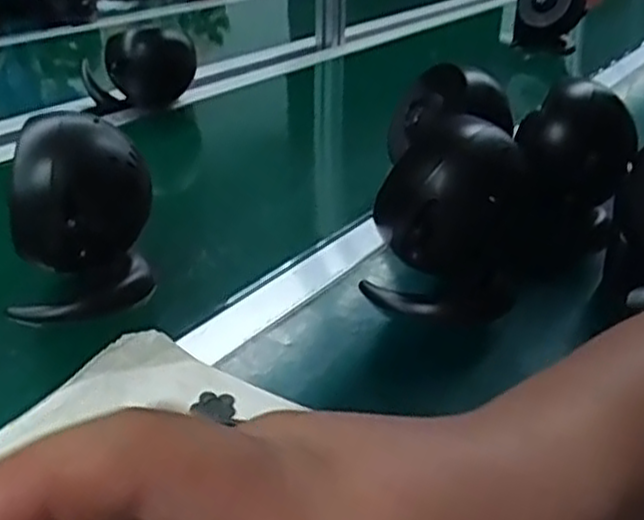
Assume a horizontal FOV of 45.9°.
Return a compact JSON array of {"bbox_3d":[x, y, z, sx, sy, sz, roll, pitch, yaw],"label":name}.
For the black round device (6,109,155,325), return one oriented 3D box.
[{"bbox_3d":[-0.175,-0.033,0.555,0.088,0.135,0.088,-1,29,-4],"label":"black round device"}]

